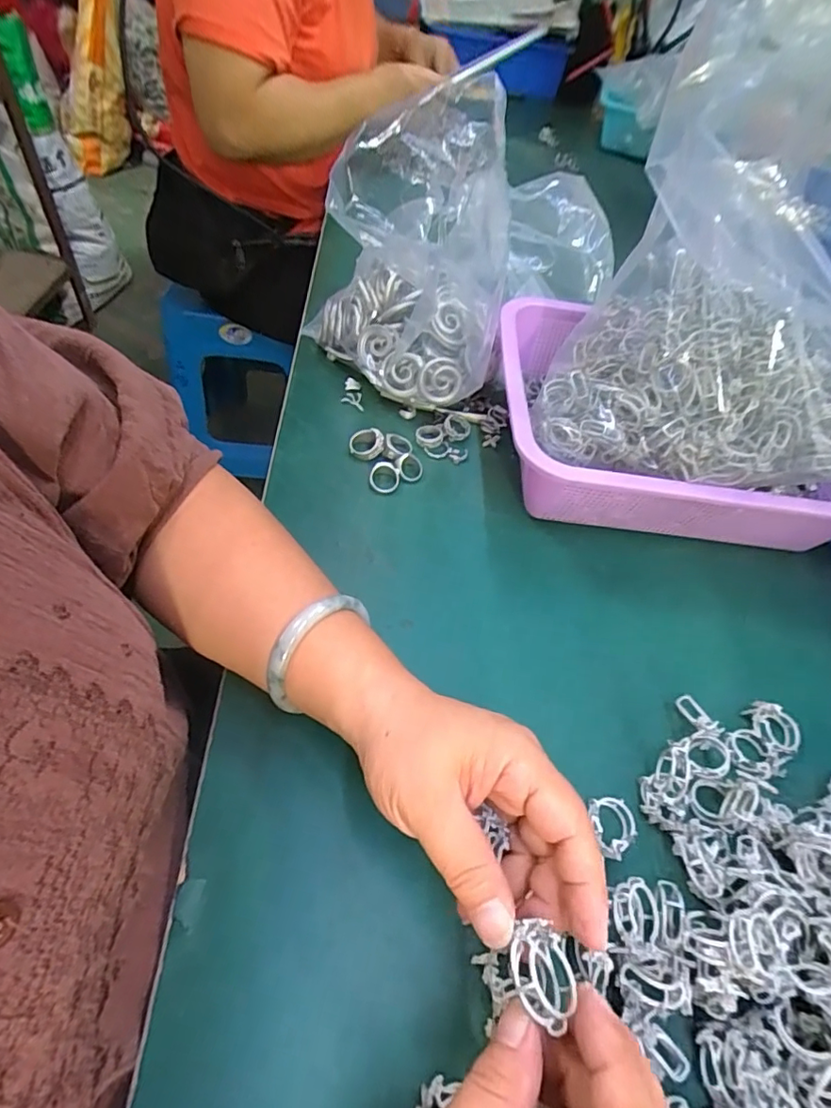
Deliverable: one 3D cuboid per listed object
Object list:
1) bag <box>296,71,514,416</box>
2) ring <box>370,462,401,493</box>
[{"bbox_3d":[-0.005,-0.219,0.428,0.154,0.191,0.099,3,53,-9],"label":"bag"},{"bbox_3d":[-0.024,-0.061,0.421,0.023,0.004,0.027,21,73,-17],"label":"ring"}]

